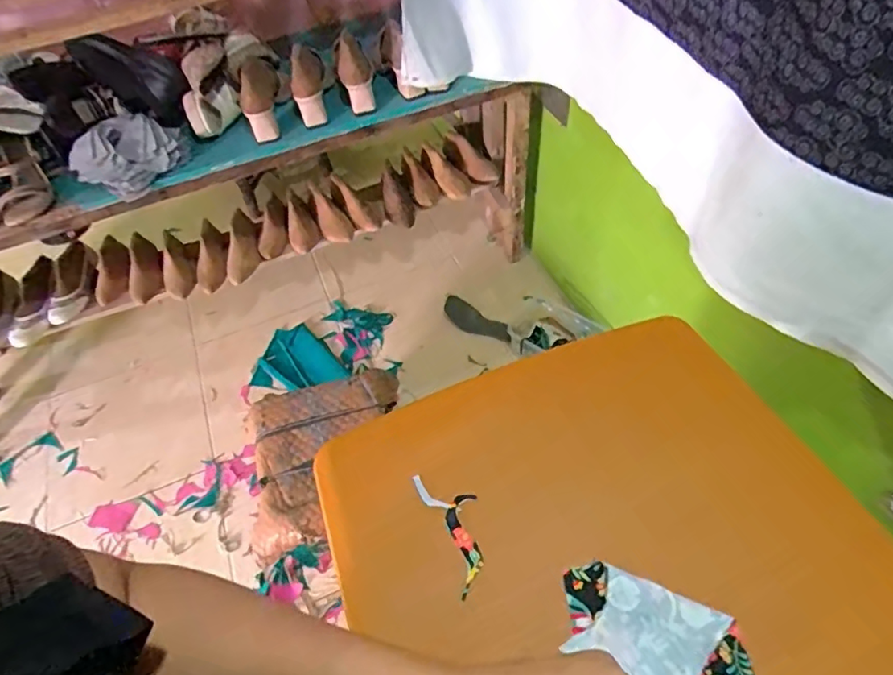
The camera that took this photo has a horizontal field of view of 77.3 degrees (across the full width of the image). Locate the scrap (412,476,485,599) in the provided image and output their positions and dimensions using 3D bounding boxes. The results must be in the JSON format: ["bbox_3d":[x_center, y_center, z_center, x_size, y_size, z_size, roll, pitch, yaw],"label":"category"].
[{"bbox_3d":[0.012,0.183,0.541,0.048,0.011,0.119,-22,56,-9],"label":"scrap"}]

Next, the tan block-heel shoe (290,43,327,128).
[{"bbox_3d":[-0.274,-0.497,1.118,0.070,0.075,0.138,-11,81,-3],"label":"tan block-heel shoe"}]

